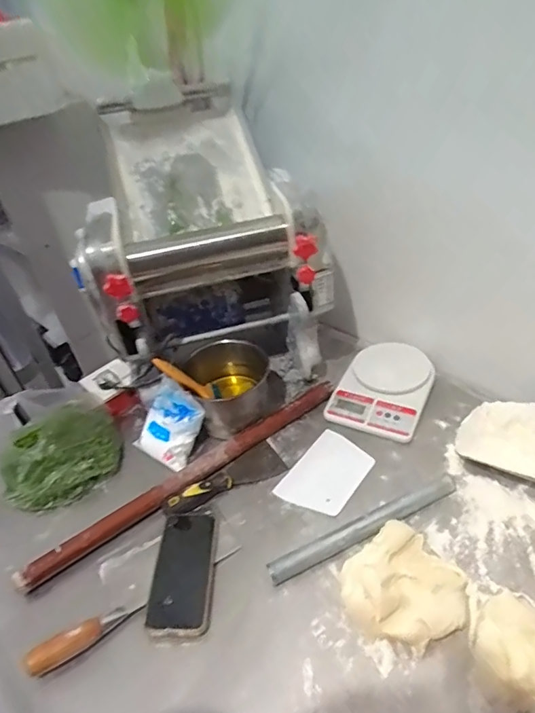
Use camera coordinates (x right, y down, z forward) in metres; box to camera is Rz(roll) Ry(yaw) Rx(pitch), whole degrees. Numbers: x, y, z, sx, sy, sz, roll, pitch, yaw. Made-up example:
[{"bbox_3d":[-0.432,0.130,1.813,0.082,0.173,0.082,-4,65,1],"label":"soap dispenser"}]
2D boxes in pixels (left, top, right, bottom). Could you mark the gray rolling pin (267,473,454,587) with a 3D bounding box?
[{"bbox_3d":[0.137,0.235,0.635,0.294,0.024,0.031,-21,41,-16],"label":"gray rolling pin"}]

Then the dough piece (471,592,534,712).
[{"bbox_3d":[0.284,0.322,0.484,0.119,0.059,0.127,-33,46,-28],"label":"dough piece"}]

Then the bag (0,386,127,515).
[{"bbox_3d":[-0.343,0.135,0.737,0.186,0.158,0.138,-21,41,-16],"label":"bag"}]

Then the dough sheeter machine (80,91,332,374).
[{"bbox_3d":[-0.120,-0.203,0.818,0.351,0.388,0.379,-14,39,-8],"label":"dough sheeter machine"}]

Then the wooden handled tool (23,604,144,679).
[{"bbox_3d":[-0.221,0.340,0.560,0.133,0.037,0.025,-26,42,-21],"label":"wooden handled tool"}]

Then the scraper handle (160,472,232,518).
[{"bbox_3d":[-0.108,0.211,0.707,0.107,0.028,0.038,-28,43,-23],"label":"scraper handle"}]

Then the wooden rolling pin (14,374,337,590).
[{"bbox_3d":[-0.113,0.184,0.734,0.551,0.034,0.031,-30,44,-25],"label":"wooden rolling pin"}]

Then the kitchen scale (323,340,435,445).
[{"bbox_3d":[0.208,0.055,0.826,0.152,0.050,0.199,17,45,27],"label":"kitchen scale"}]

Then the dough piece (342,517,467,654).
[{"bbox_3d":[0.163,0.275,0.547,0.138,0.061,0.128,-5,39,4],"label":"dough piece"}]

